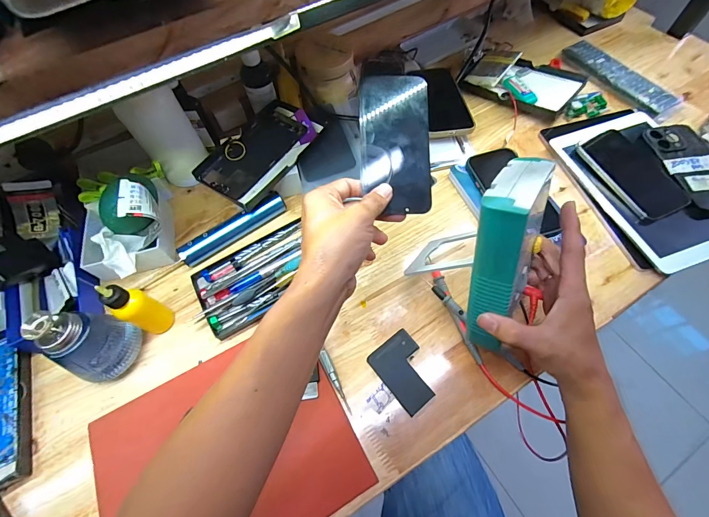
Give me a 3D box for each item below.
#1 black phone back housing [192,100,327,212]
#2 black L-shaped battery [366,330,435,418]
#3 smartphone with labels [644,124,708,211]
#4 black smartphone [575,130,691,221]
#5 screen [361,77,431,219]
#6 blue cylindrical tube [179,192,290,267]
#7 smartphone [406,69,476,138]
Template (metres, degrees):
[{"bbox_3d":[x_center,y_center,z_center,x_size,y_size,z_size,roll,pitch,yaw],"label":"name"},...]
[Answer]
[{"bbox_3d":[-0.128,-0.153,0.470,0.108,0.015,0.177,32,69,18],"label":"black phone back housing"},{"bbox_3d":[0.058,0.125,0.370,0.055,0.006,0.076,-36,66,-14],"label":"black L-shaped battery"},{"bbox_3d":[0.463,-0.125,0.453,0.078,0.018,0.145,-5,63,1],"label":"smartphone with labels"},{"bbox_3d":[0.379,-0.118,0.455,0.075,0.017,0.138,-22,64,-8],"label":"black smartphone"},{"bbox_3d":[0.042,-0.115,0.330,0.072,0.007,0.142,-6,83,0],"label":"screen"},{"bbox_3d":[-0.163,-0.041,0.452,0.150,0.028,0.025,-35,66,-14],"label":"blue cylindrical tube"},{"bbox_3d":[0.141,-0.259,0.538,0.069,0.016,0.169,-8,63,-1],"label":"smartphone"}]

